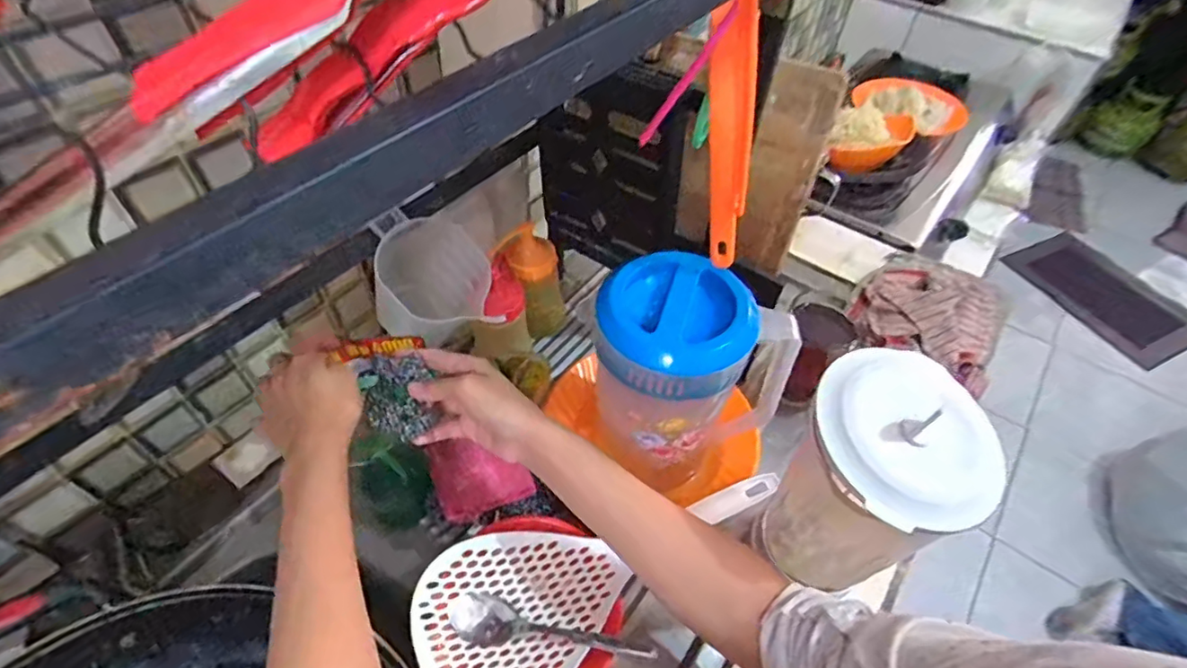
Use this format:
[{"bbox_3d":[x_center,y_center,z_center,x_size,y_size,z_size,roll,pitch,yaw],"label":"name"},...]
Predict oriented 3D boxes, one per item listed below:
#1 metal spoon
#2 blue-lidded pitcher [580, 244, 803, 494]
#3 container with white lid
[{"bbox_3d":[-0.034,0.235,0.451,0.159,0.019,0.036,12,51,9],"label":"metal spoon"},{"bbox_3d":[0.072,0.042,0.498,0.159,0.177,0.118,25,54,18],"label":"blue-lidded pitcher"},{"bbox_3d":[0.193,0.114,0.419,0.109,0.184,0.101,1,50,-1],"label":"container with white lid"}]

